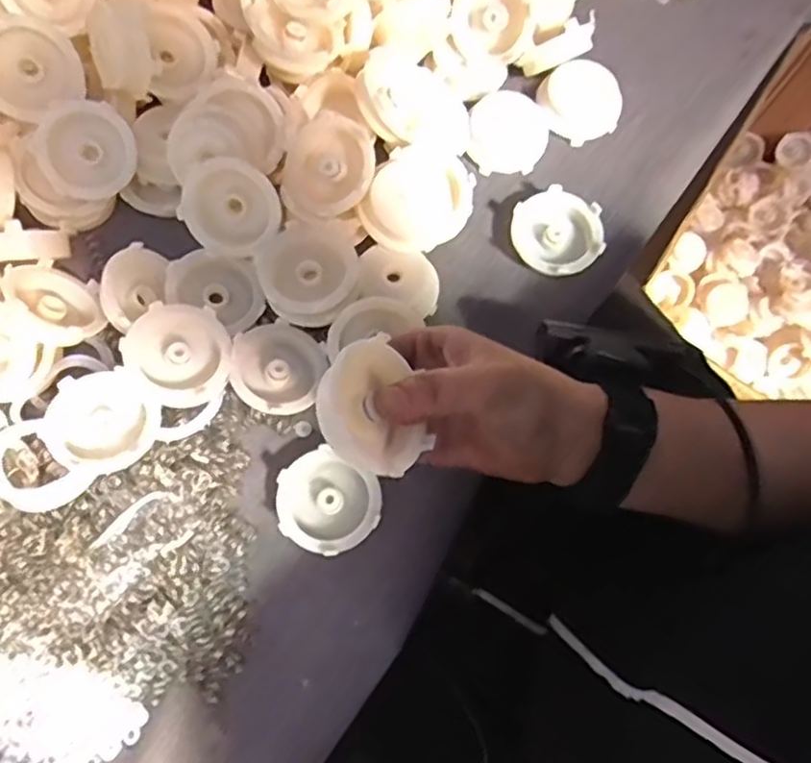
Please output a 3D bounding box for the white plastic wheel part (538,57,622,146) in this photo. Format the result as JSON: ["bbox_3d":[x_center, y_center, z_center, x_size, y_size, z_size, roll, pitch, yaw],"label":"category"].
[{"bbox_3d":[0.113,-0.180,0.439,0.050,0.013,0.049,-29,109,-1],"label":"white plastic wheel part"}]

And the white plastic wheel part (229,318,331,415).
[{"bbox_3d":[-0.072,-0.008,0.381,0.049,0.025,0.051,0,74,-1],"label":"white plastic wheel part"}]

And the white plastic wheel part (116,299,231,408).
[{"bbox_3d":[-0.120,-0.015,0.366,0.054,0.016,0.054,4,77,-17],"label":"white plastic wheel part"}]

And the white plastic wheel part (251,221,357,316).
[{"bbox_3d":[-0.055,-0.062,0.379,0.053,0.014,0.050,0,74,-1],"label":"white plastic wheel part"}]

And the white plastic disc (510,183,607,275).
[{"bbox_3d":[0.093,-0.089,0.413,0.051,0.018,0.053,0,74,-1],"label":"white plastic disc"}]

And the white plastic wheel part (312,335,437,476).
[{"bbox_3d":[-0.013,0.012,0.277,0.049,0.016,0.048,57,46,-21],"label":"white plastic wheel part"}]

